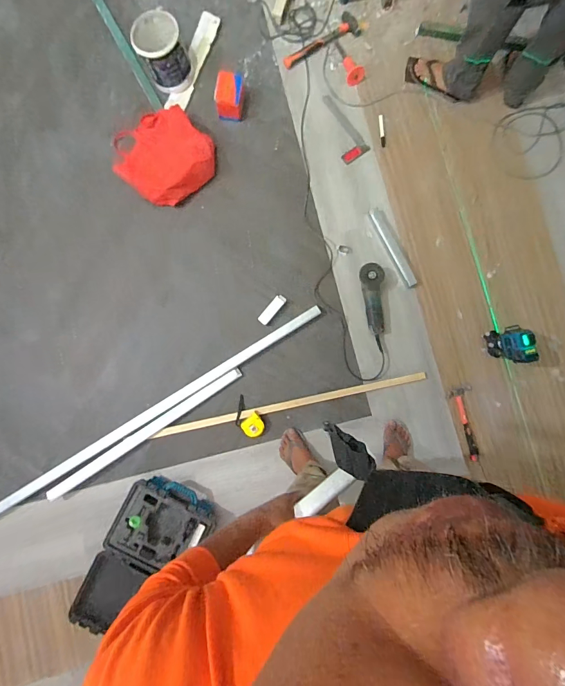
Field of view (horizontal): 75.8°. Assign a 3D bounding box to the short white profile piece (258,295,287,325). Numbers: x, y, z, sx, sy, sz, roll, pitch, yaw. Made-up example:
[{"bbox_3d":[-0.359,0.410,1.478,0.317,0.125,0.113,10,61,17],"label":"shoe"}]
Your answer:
[{"bbox_3d":[-0.040,-0.132,1.442,0.046,0.020,0.133,40,85,2],"label":"short white profile piece"}]

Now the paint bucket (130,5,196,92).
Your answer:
[{"bbox_3d":[-0.459,-1.138,1.422,0.200,0.193,0.193,0,85,-2],"label":"paint bucket"}]

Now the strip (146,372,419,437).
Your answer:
[{"bbox_3d":[0.035,0.241,1.411,1.061,0.020,0.031,-12,88,-2],"label":"strip"}]

